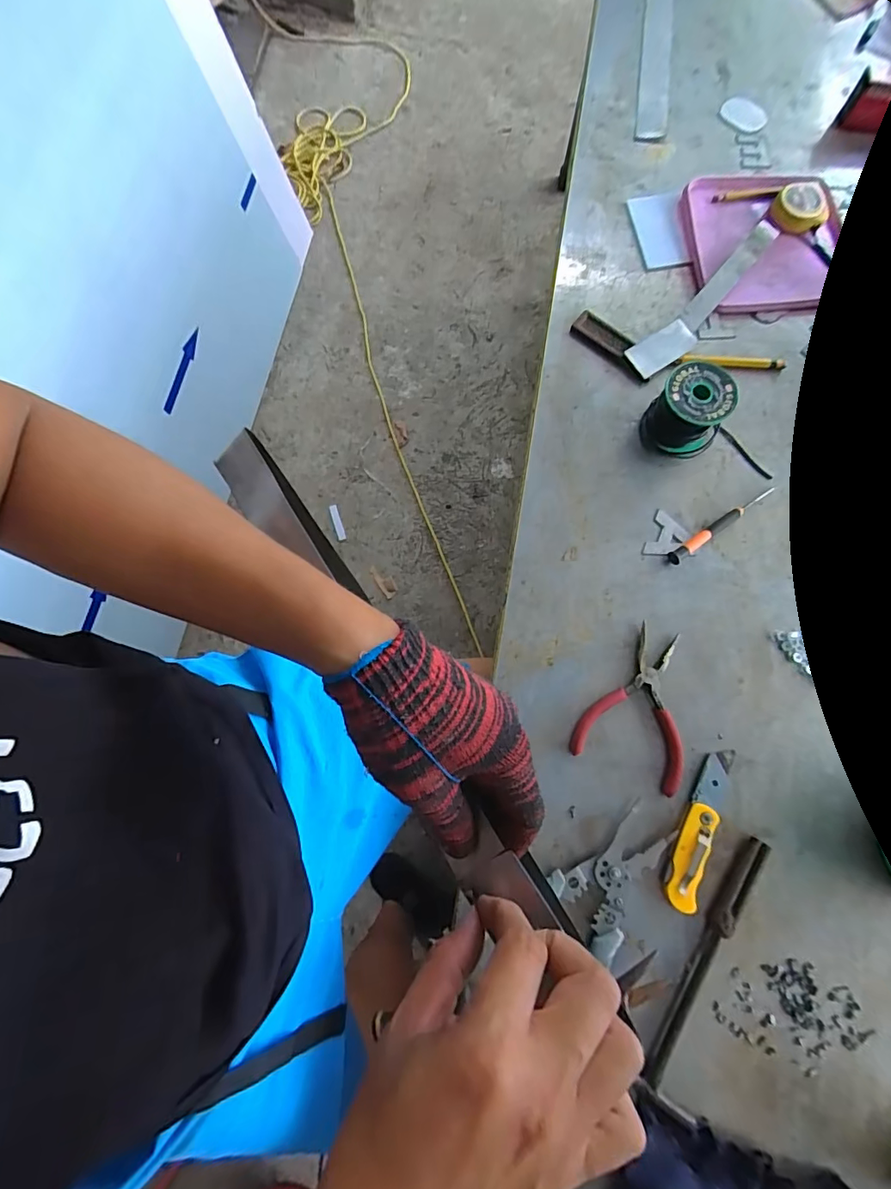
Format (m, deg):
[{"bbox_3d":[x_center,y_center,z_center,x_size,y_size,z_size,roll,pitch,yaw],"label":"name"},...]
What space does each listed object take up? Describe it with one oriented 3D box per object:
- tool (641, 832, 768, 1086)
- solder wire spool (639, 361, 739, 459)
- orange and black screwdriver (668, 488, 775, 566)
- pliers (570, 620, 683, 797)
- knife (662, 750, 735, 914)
[{"bbox_3d":[0.224,0.308,0.425,0.017,0.011,0.213,33,78,8],"label":"tool"},{"bbox_3d":[0.254,-0.191,0.517,0.072,0.069,0.066,0,76,1],"label":"solder wire spool"},{"bbox_3d":[0.289,-0.074,0.516,0.142,0.010,0.012,-34,78,-8],"label":"orange and black screwdriver"},{"bbox_3d":[0.191,0.104,0.474,0.101,0.008,0.140,25,77,7],"label":"pliers"},{"bbox_3d":[0.229,0.208,0.447,0.030,0.014,0.143,24,77,6],"label":"knife"}]

